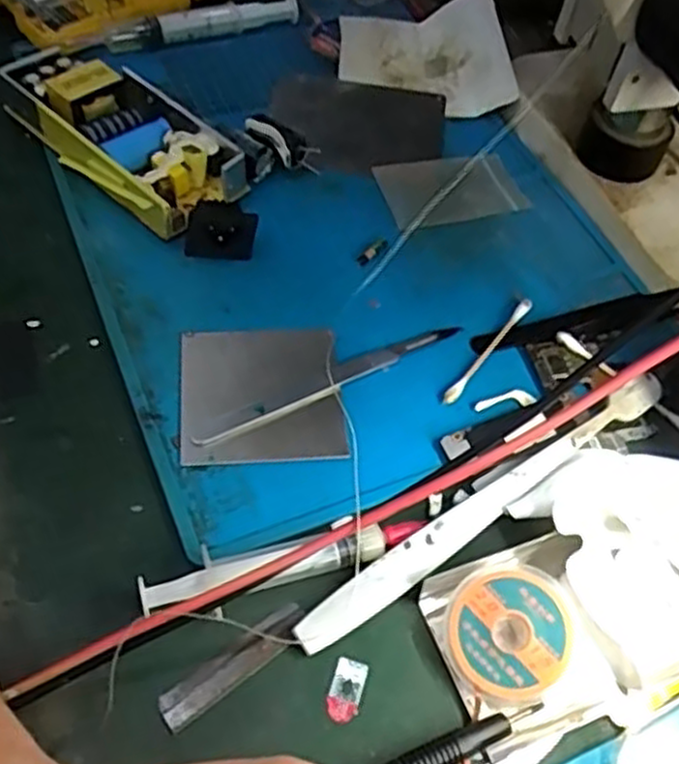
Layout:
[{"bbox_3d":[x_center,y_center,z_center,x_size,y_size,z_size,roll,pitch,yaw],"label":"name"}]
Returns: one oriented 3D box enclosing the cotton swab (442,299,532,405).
[{"bbox_3d":[0.066,-0.014,0.341,0.006,0.005,0.072,33,58,19],"label":"cotton swab"}]

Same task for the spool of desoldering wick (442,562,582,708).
[{"bbox_3d":[0.059,0.086,0.265,0.044,0.010,0.044,-1,72,4],"label":"spool of desoldering wick"}]

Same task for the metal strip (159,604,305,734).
[{"bbox_3d":[-0.035,0.095,0.259,0.055,0.004,0.013,-32,65,-20],"label":"metal strip"}]

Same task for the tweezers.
[{"bbox_3d":[-0.001,0.000,0.326,0.128,0.004,0.008,-25,59,-21],"label":"tweezers"}]

